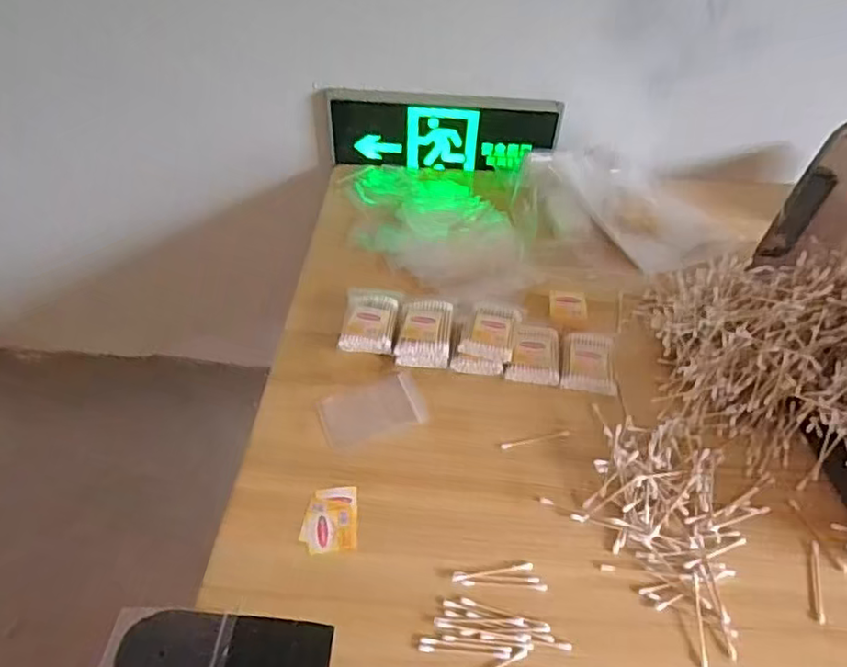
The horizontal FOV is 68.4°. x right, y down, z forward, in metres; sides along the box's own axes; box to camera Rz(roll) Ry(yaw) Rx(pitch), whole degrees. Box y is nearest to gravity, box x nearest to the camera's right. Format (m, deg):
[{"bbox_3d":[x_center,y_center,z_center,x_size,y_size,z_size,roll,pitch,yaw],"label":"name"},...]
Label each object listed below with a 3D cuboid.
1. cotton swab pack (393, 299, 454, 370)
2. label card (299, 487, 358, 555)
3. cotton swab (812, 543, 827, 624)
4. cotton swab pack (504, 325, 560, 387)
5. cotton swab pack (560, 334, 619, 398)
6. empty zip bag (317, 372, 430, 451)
[{"bbox_3d":[0.003,0.000,0.703,0.057,0.031,0.083,6,49,6],"label":"cotton swab pack"},{"bbox_3d":[-0.086,0.171,0.575,0.050,0.004,0.060,-2,55,-3],"label":"label card"},{"bbox_3d":[0.340,0.212,0.535,0.006,0.004,0.073,14,50,13],"label":"cotton swab"},{"bbox_3d":[0.124,0.023,0.688,0.055,0.011,0.074,9,49,9],"label":"cotton swab pack"},{"bbox_3d":[0.182,0.031,0.686,0.058,0.014,0.076,7,49,7],"label":"cotton swab pack"},{"bbox_3d":[-0.054,0.080,0.653,0.104,0.008,0.073,-16,48,-14],"label":"empty zip bag"}]

